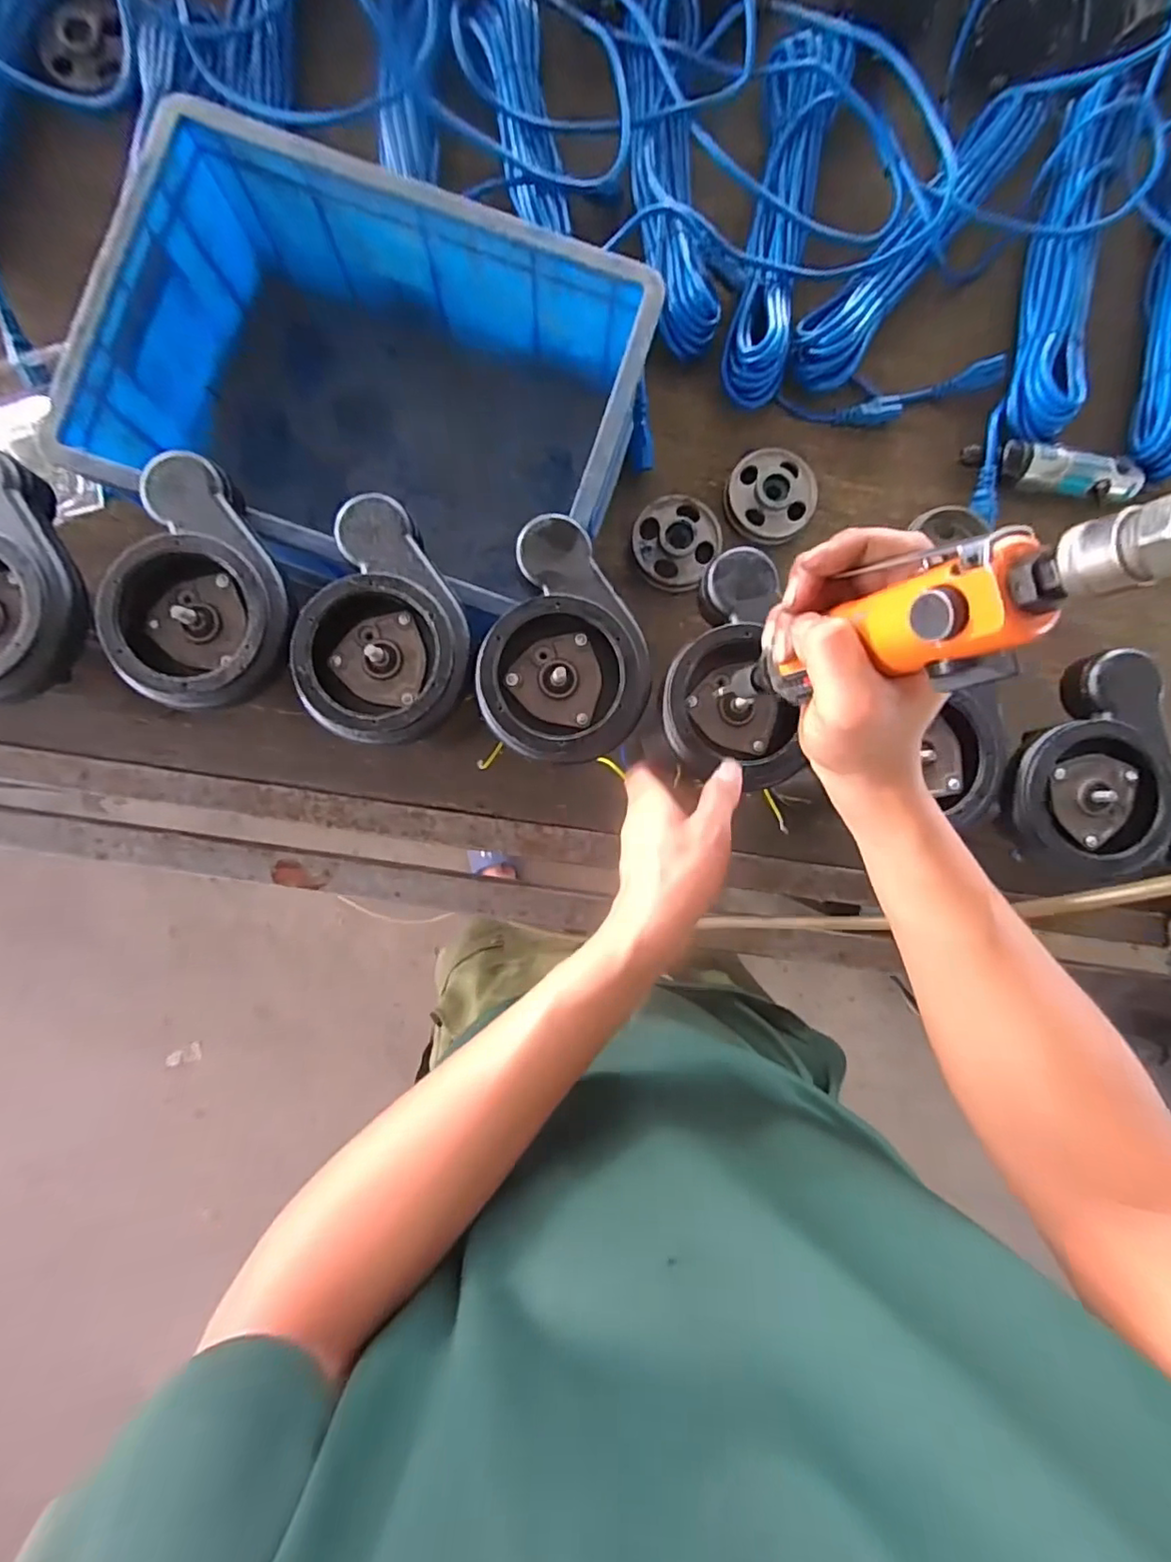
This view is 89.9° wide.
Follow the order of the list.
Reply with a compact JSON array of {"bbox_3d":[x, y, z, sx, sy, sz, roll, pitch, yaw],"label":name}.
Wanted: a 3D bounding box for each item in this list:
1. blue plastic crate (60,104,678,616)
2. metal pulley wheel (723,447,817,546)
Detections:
[{"bbox_3d":[-0.173,-0.313,0.519,0.408,0.163,0.299,22,88,-2],"label":"blue plastic crate"},{"bbox_3d":[0.186,-0.286,0.585,0.088,0.033,0.086,0,88,-2],"label":"metal pulley wheel"}]

